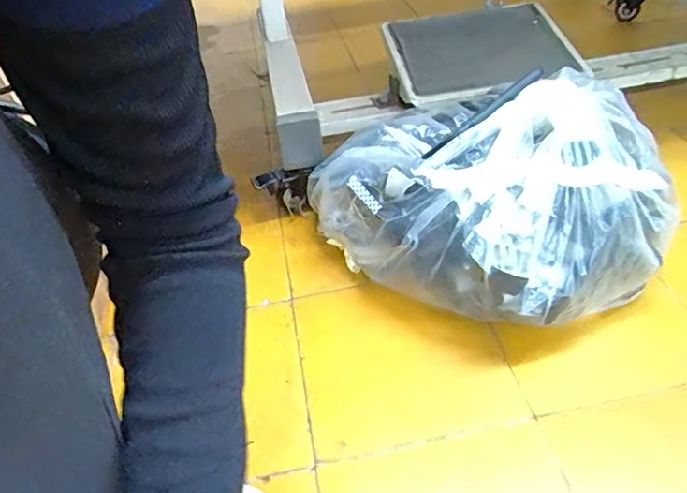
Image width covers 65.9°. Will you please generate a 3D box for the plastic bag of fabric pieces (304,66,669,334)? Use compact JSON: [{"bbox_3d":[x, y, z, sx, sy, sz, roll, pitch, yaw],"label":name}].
[{"bbox_3d":[0.156,-0.067,0.557,0.250,0.169,0.340,-35,48,-29],"label":"plastic bag of fabric pieces"}]

